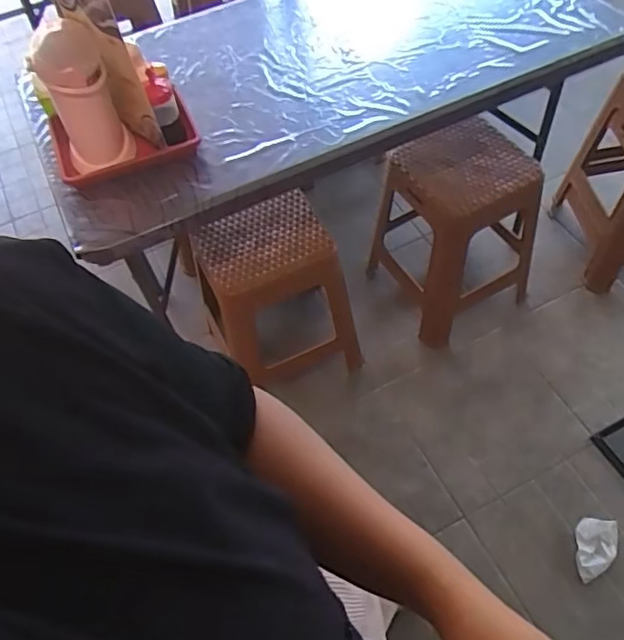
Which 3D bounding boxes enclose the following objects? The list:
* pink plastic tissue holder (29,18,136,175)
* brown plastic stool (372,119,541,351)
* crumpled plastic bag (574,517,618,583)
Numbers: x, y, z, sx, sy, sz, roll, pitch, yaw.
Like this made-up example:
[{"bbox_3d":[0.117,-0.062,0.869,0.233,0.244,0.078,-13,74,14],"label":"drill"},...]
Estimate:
[{"bbox_3d":[-0.397,-0.380,1.030,0.106,0.192,0.129,-21,57,-9],"label":"pink plastic tissue holder"},{"bbox_3d":[0.403,-0.262,1.626,0.352,0.463,0.353,-26,58,-12],"label":"brown plastic stool"},{"bbox_3d":[0.647,0.520,1.336,0.094,0.020,0.140,9,56,9],"label":"crumpled plastic bag"}]

